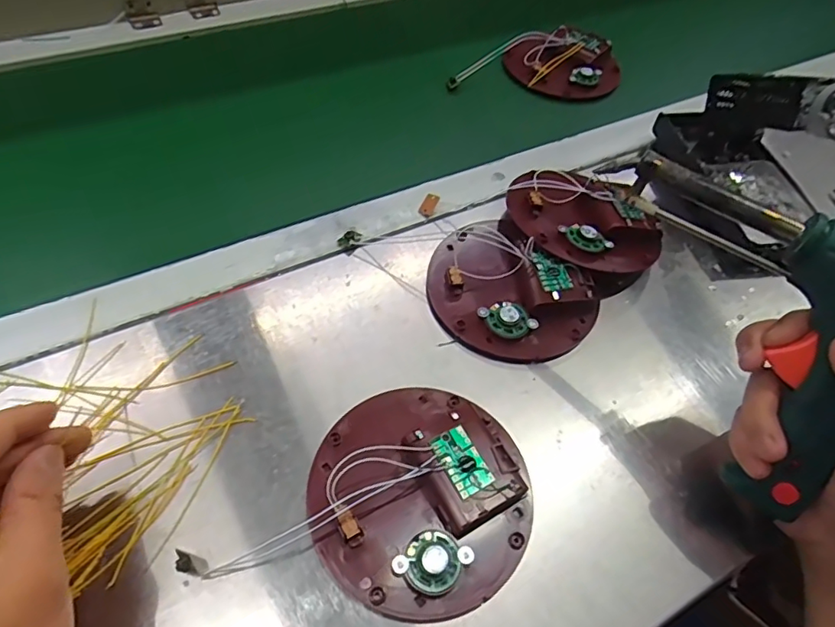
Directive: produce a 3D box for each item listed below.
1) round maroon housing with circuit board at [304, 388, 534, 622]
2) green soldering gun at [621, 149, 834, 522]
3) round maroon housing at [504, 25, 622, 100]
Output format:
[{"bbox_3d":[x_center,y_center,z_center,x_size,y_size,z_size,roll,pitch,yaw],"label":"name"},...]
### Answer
[{"bbox_3d":[0.003,0.091,0.285,0.119,0.038,0.115,2,56,-3],"label":"round maroon housing with circuit board"},{"bbox_3d":[0.200,-0.003,0.269,0.046,0.121,0.196,-18,88,-52],"label":"green soldering gun"},{"bbox_3d":[0.156,-0.263,0.559,0.111,0.026,0.094,-4,56,-7],"label":"round maroon housing"}]

